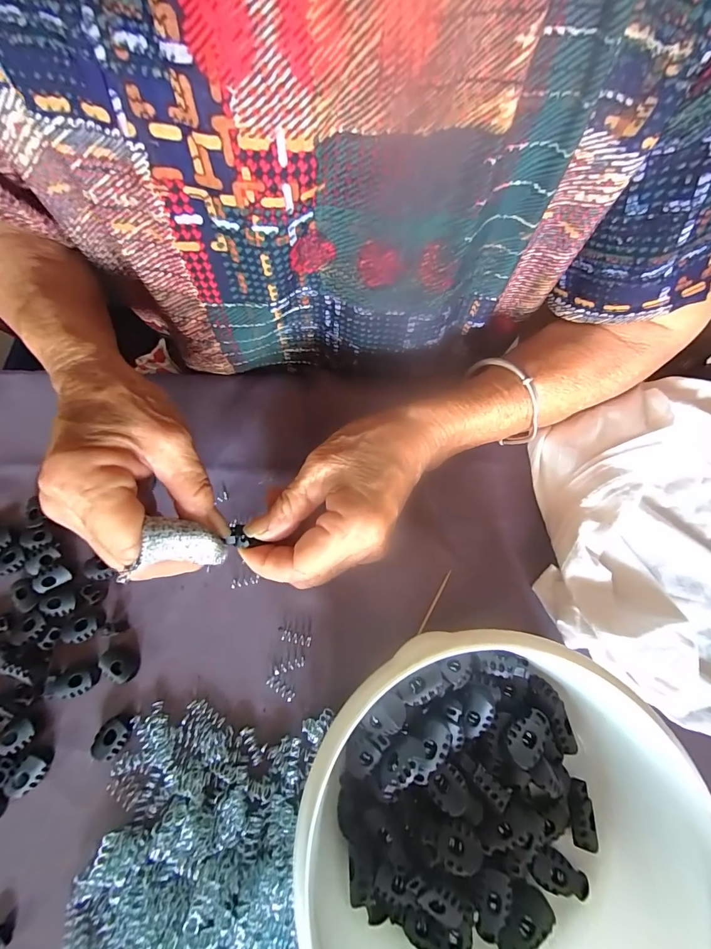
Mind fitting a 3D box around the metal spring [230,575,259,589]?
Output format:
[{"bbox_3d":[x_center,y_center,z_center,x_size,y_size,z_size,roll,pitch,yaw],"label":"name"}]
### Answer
[{"bbox_3d":[-0.072,0.069,0.247,0.019,0.004,0.006,-8,73,-2],"label":"metal spring"}]

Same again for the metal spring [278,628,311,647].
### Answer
[{"bbox_3d":[-0.038,0.101,0.237,0.021,0.005,0.006,15,73,6],"label":"metal spring"}]

